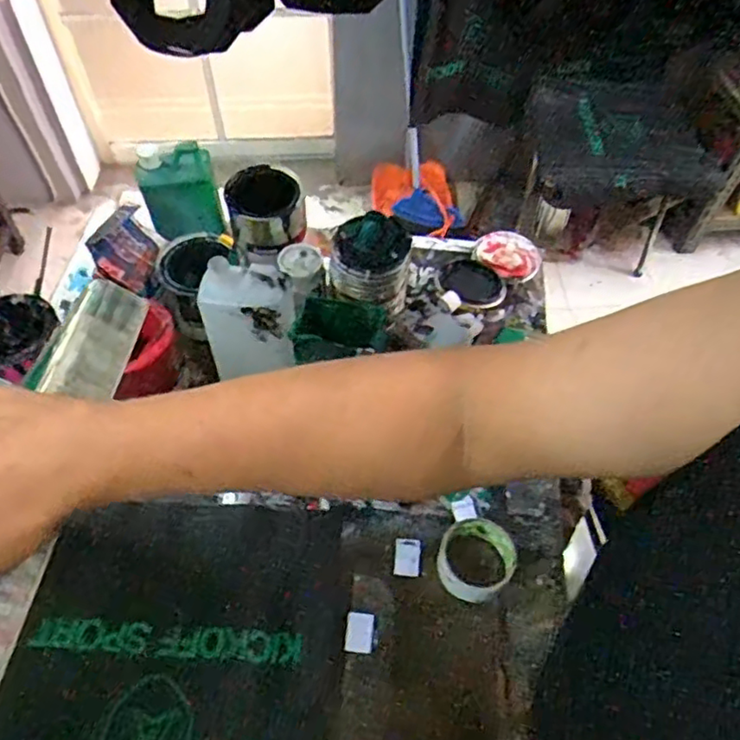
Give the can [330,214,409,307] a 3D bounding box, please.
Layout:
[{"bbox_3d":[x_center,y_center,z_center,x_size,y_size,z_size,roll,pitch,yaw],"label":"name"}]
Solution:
[{"bbox_3d":[-0.001,-0.149,0.842,0.105,0.083,0.089,13,57,7],"label":"can"}]

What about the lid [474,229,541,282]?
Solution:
[{"bbox_3d":[0.226,-0.185,1.023,0.099,0.020,0.097,0,57,-1],"label":"lid"}]

